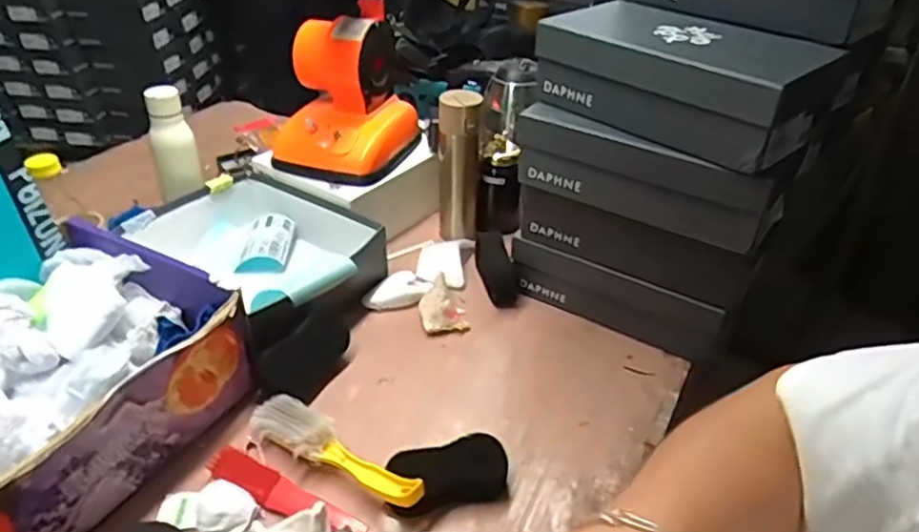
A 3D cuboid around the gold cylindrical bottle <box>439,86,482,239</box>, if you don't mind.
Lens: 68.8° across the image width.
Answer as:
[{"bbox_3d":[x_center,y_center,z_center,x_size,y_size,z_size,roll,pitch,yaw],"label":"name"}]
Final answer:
[{"bbox_3d":[0.000,-0.151,1.048,0.060,0.240,0.055,1,35,-1],"label":"gold cylindrical bottle"}]

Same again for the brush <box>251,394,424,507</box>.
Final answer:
[{"bbox_3d":[-0.133,0.201,0.711,0.224,0.049,0.046,23,41,29],"label":"brush"}]

